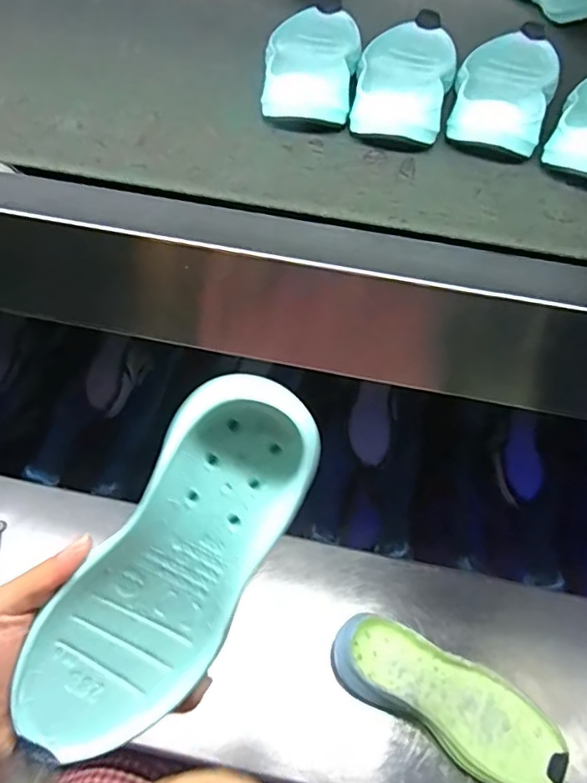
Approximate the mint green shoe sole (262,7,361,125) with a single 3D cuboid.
[{"bbox_3d":[0.015,-0.280,0.481,0.075,0.036,0.173,2,49,8],"label":"mint green shoe sole"}]

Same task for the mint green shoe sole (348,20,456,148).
[{"bbox_3d":[0.093,-0.263,0.475,0.076,0.035,0.182,9,51,14],"label":"mint green shoe sole"}]

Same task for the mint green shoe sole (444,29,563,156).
[{"bbox_3d":[0.175,-0.253,0.467,0.076,0.038,0.192,15,52,18],"label":"mint green shoe sole"}]

